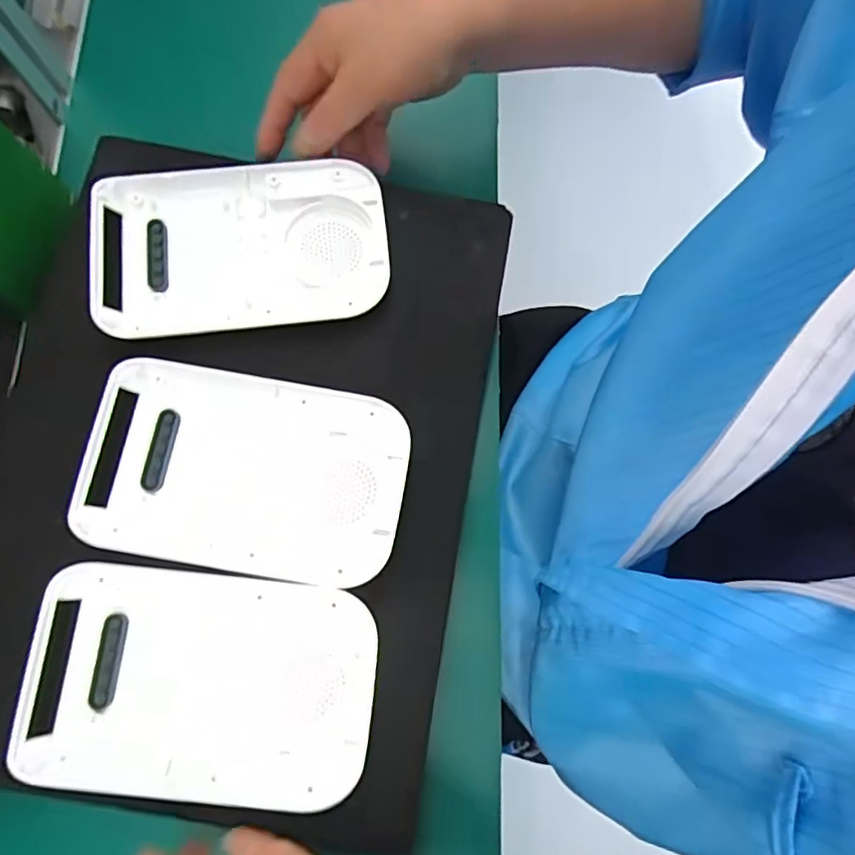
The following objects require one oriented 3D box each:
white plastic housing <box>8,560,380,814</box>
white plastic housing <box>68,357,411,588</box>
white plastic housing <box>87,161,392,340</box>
[{"bbox_3d":[-0.106,0.119,0.261,0.157,0.009,0.096,5,78,2],"label":"white plastic housing"},{"bbox_3d":[-0.091,0.022,0.281,0.156,0.011,0.096,9,78,3],"label":"white plastic housing"},{"bbox_3d":[-0.103,-0.101,0.312,0.157,0.023,0.097,-6,78,0],"label":"white plastic housing"}]

